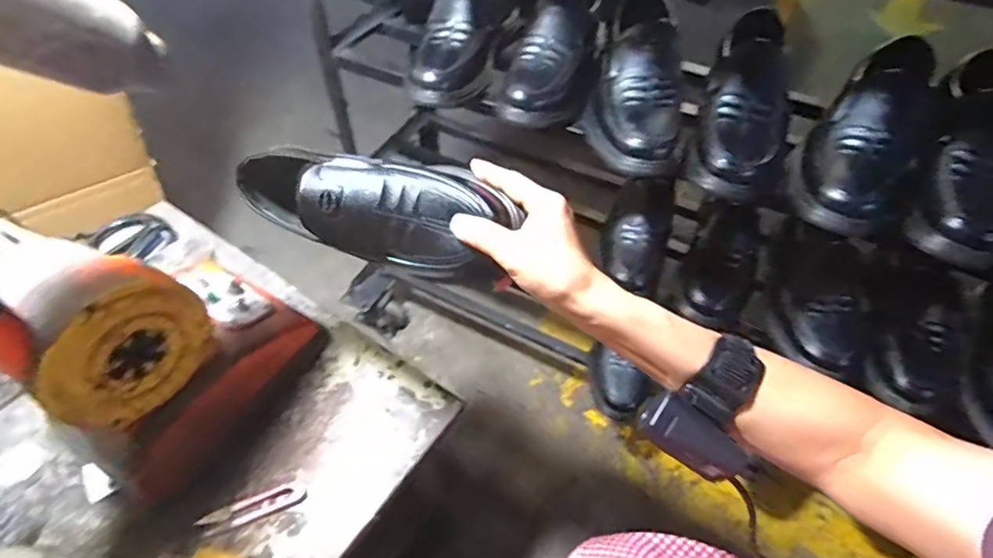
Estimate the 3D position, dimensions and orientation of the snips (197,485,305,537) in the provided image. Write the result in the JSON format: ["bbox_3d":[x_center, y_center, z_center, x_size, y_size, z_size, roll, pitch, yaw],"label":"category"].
[{"bbox_3d":[-0.235,0.221,0.509,0.096,0.004,0.024,-17,53,-17],"label":"snips"}]

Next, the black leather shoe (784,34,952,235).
[{"bbox_3d":[0.388,-0.150,0.539,0.109,0.087,0.253,36,57,24],"label":"black leather shoe"}]

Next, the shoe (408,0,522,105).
[{"bbox_3d":[-0.038,-0.305,0.637,0.089,0.087,0.234,14,51,8],"label":"shoe"}]

